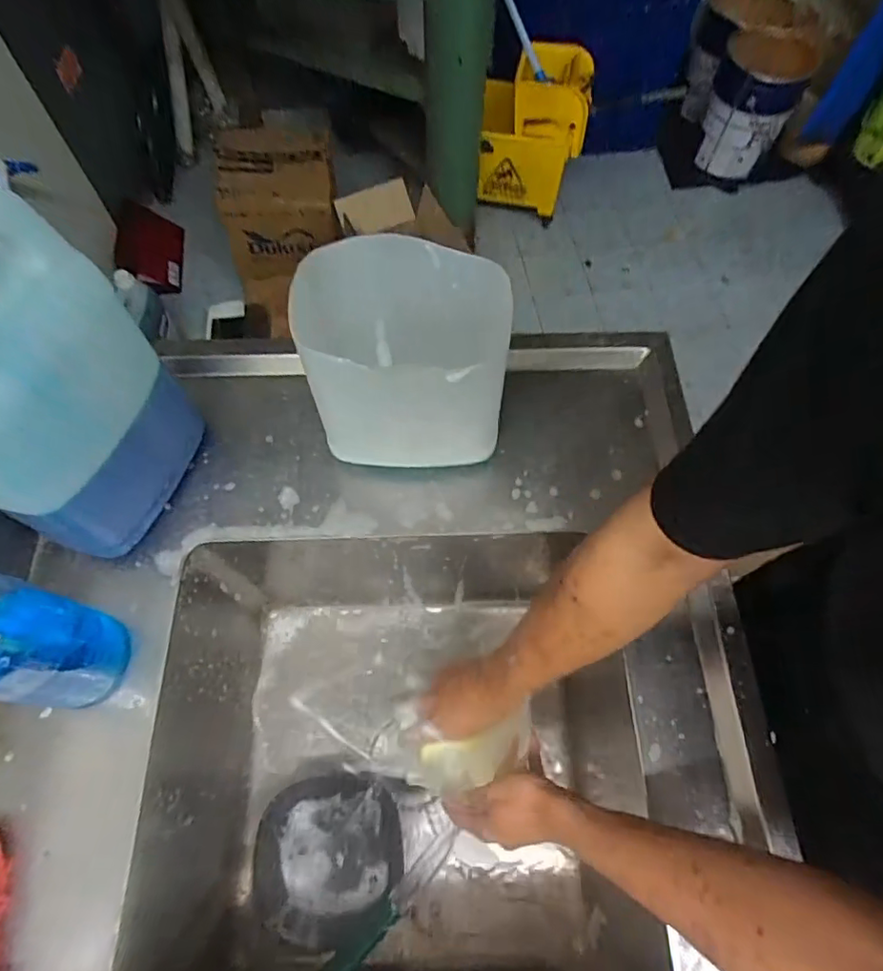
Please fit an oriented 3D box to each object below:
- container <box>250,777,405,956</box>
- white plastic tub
[{"bbox_3d":[-0.147,0.470,0.713,0.183,0.046,0.177,-1,63,-1],"label":"container"},{"bbox_3d":[-0.036,-0.114,0.573,0.219,0.215,0.127,-3,63,-2],"label":"white plastic tub"}]

